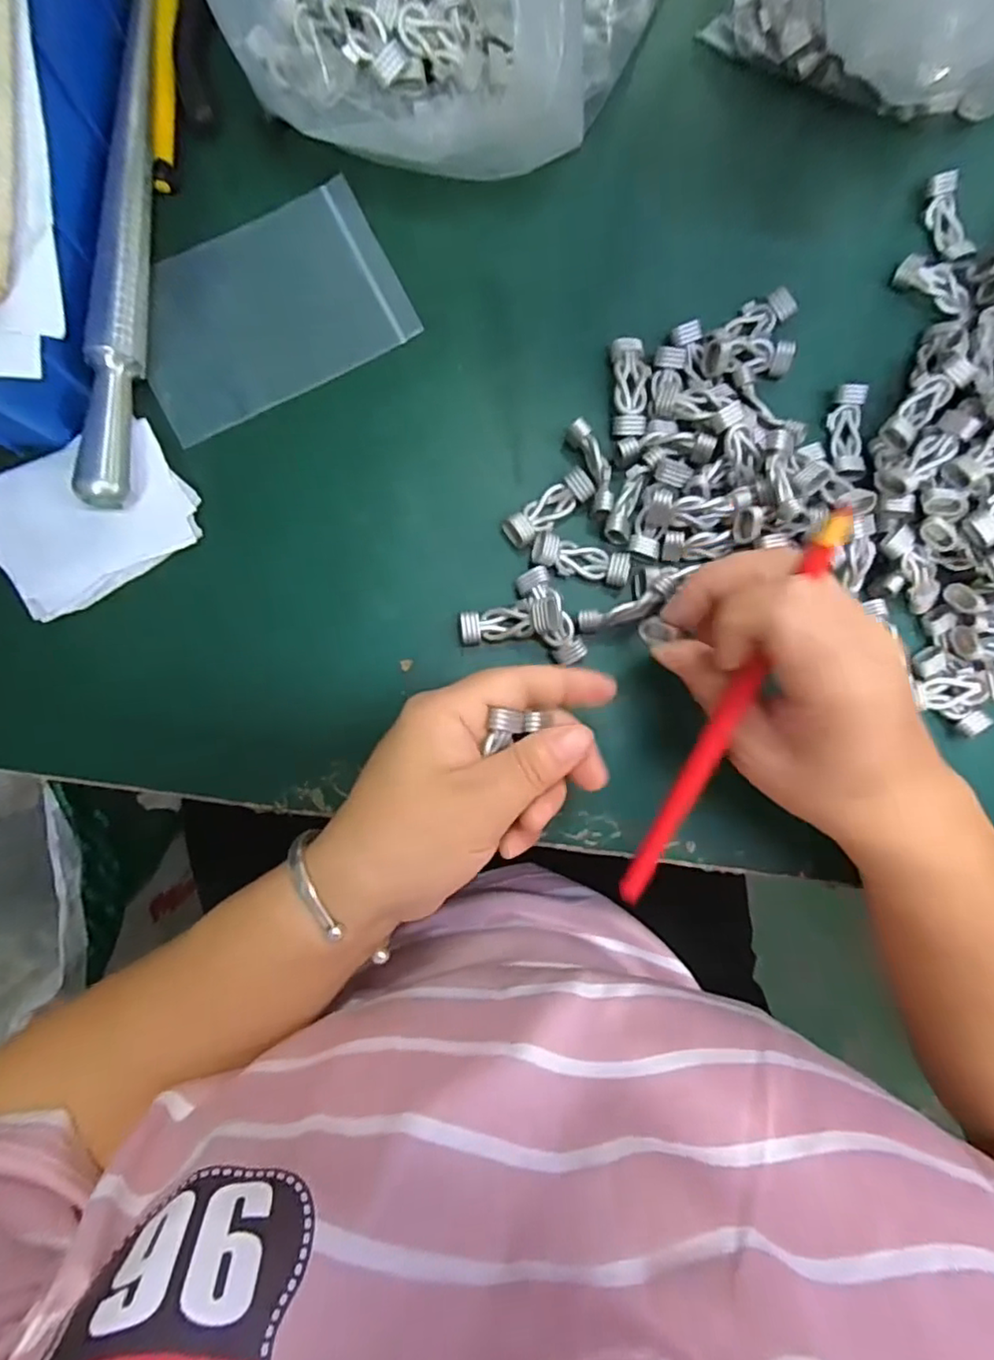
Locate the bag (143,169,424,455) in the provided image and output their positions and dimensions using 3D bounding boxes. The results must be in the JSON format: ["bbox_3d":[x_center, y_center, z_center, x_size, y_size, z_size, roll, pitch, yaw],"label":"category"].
[{"bbox_3d":[-0.106,-0.170,0.284,0.119,0.009,0.082,-28,90,-2],"label":"bag"}]

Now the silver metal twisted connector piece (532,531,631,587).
[{"bbox_3d":[0.039,-0.055,0.284,0.045,0.008,0.015,12,87,-2],"label":"silver metal twisted connector piece"}]

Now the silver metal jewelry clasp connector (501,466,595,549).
[{"bbox_3d":[0.024,-0.079,0.284,0.046,0.009,0.015,-37,90,-4],"label":"silver metal jewelry clasp connector"}]

